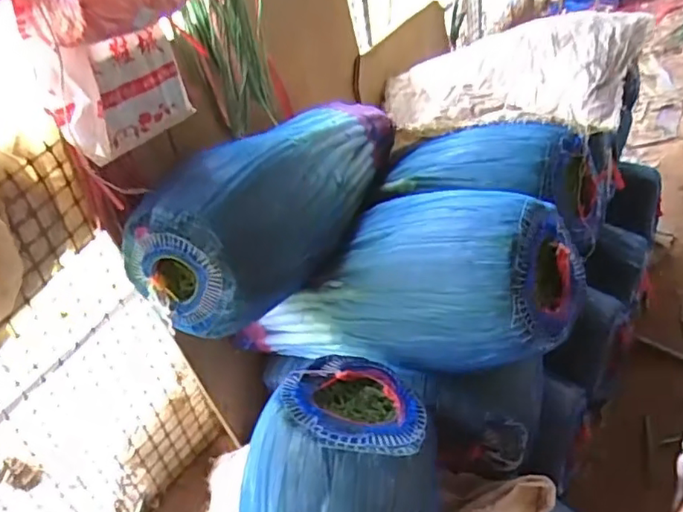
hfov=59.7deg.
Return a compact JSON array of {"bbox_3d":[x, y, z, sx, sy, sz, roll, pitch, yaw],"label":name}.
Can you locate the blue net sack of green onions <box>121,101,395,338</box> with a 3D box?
[{"bbox_3d":[-0.078,-0.134,1.091,0.194,0.214,0.630,22,49,33],"label":"blue net sack of green onions"}]

